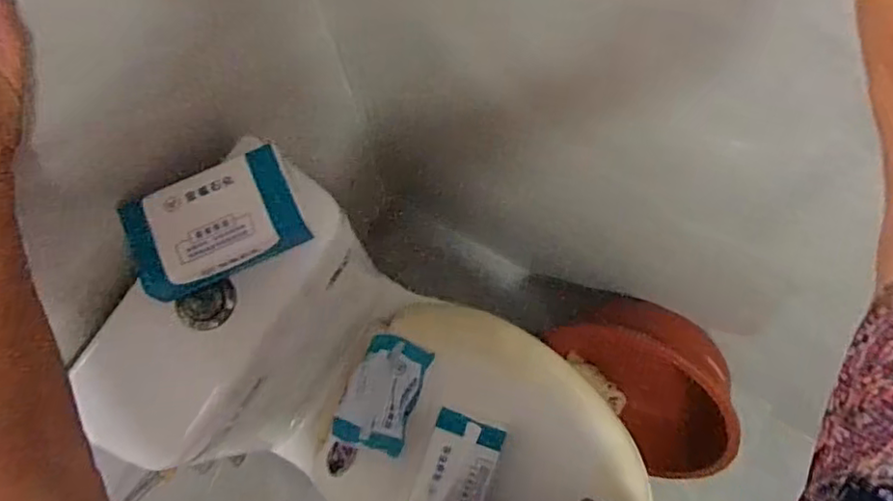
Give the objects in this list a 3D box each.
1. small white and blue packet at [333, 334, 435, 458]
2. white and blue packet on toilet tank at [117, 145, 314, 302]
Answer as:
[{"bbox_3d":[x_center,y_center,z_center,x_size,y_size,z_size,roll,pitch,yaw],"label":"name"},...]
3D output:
[{"bbox_3d":[-0.084,0.188,0.838,0.091,0.032,0.142,19,78,5],"label":"small white and blue packet"},{"bbox_3d":[-0.216,-0.027,0.595,0.160,0.045,0.101,-27,78,-6],"label":"white and blue packet on toilet tank"}]

